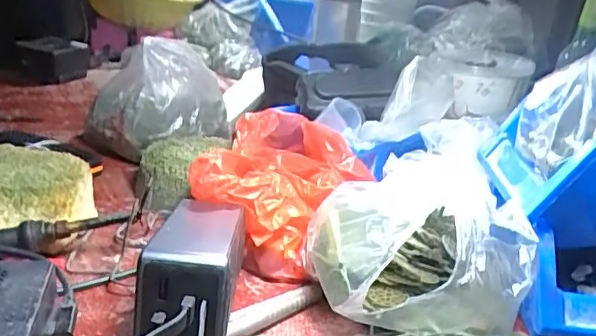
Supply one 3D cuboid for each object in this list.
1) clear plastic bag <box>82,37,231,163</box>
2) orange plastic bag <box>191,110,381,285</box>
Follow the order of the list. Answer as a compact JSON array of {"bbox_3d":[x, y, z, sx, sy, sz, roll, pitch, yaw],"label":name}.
[{"bbox_3d":[-0.140,-0.068,0.564,0.136,0.110,0.076,-1,23,-17],"label":"clear plastic bag"},{"bbox_3d":[-0.009,0.016,0.470,0.125,0.080,0.147,12,23,14],"label":"orange plastic bag"}]

